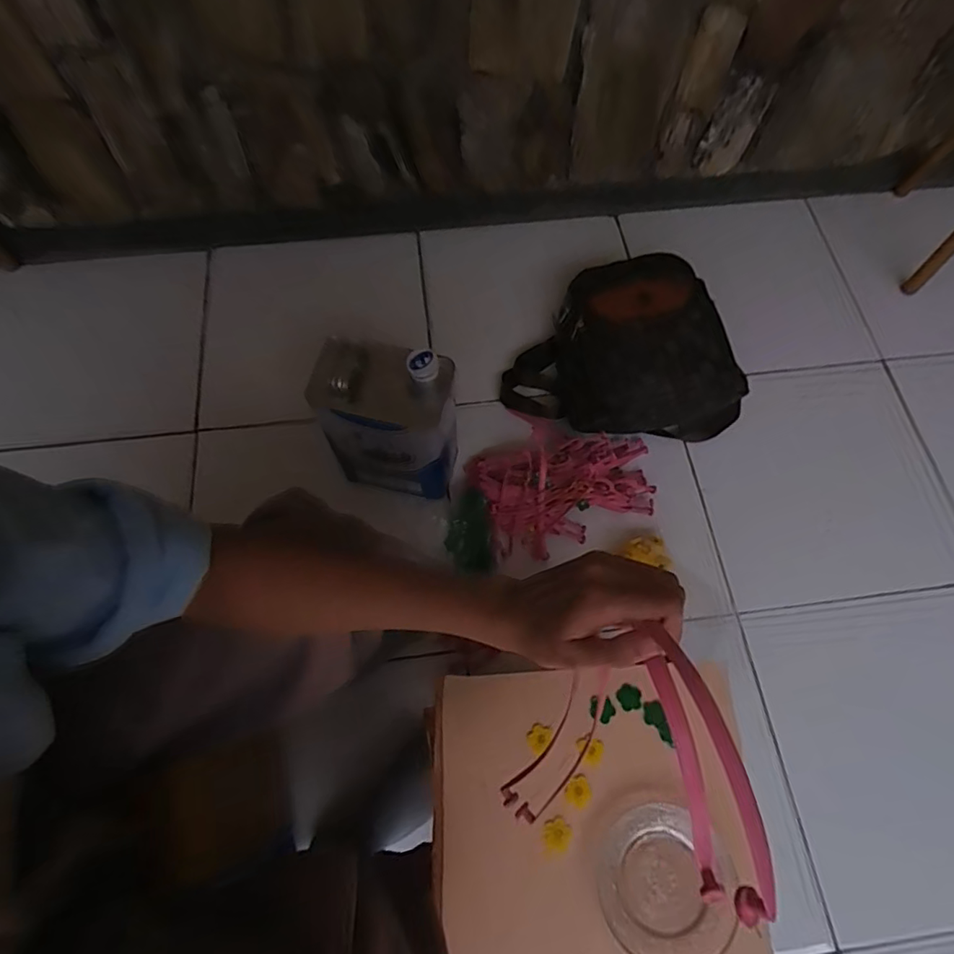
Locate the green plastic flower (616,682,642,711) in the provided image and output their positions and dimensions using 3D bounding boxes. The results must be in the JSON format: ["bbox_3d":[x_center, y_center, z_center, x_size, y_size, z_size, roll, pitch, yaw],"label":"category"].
[{"bbox_3d":[0.146,0.212,0.527,0.023,0.004,0.024,-12,68,-7],"label":"green plastic flower"}]

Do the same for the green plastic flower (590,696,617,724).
[{"bbox_3d":[0.119,0.221,0.521,0.024,0.008,0.023,-3,72,8],"label":"green plastic flower"}]

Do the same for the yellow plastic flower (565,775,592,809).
[{"bbox_3d":[0.091,0.282,0.494,0.021,0.005,0.025,30,69,11],"label":"yellow plastic flower"}]

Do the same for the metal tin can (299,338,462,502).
[{"bbox_3d":[-0.113,-0.073,0.728,0.160,0.227,0.110,10,67,3],"label":"metal tin can"}]

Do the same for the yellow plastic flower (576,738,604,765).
[{"bbox_3d":[0.105,0.255,0.509,0.024,0.008,0.022,0,67,0],"label":"yellow plastic flower"}]

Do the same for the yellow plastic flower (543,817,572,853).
[{"bbox_3d":[0.071,0.314,0.480,0.025,0.004,0.024,1,67,-1],"label":"yellow plastic flower"}]

